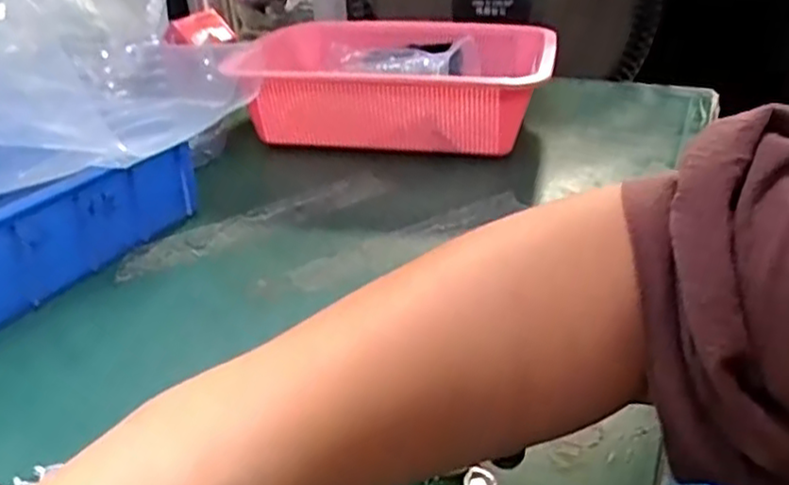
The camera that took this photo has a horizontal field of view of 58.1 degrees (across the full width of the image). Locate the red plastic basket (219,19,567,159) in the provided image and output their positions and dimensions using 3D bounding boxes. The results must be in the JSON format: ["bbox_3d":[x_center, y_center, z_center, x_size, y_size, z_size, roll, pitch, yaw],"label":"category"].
[{"bbox_3d":[0.005,-0.151,0.692,0.278,0.088,0.200,3,28,11],"label":"red plastic basket"}]

